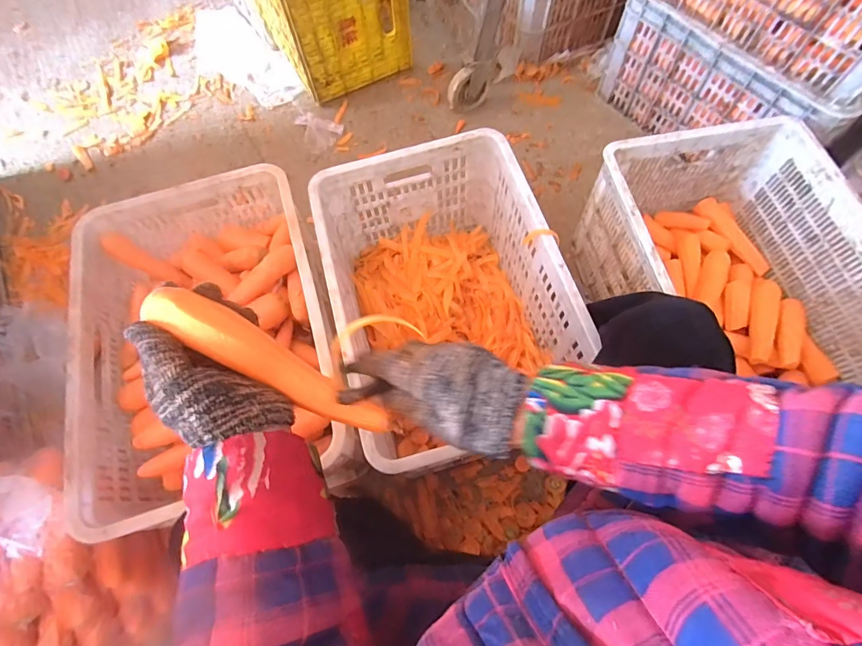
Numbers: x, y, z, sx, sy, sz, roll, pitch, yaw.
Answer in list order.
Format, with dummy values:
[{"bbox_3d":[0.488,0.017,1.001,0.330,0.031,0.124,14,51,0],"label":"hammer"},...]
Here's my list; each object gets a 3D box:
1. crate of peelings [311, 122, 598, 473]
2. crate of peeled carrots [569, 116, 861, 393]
[{"bbox_3d":[0.025,-0.032,0.779,0.347,0.280,0.500,-16,67,-5],"label":"crate of peelings"},{"bbox_3d":[0.517,-0.063,0.740,0.345,0.226,0.522,-12,67,-3],"label":"crate of peeled carrots"}]

